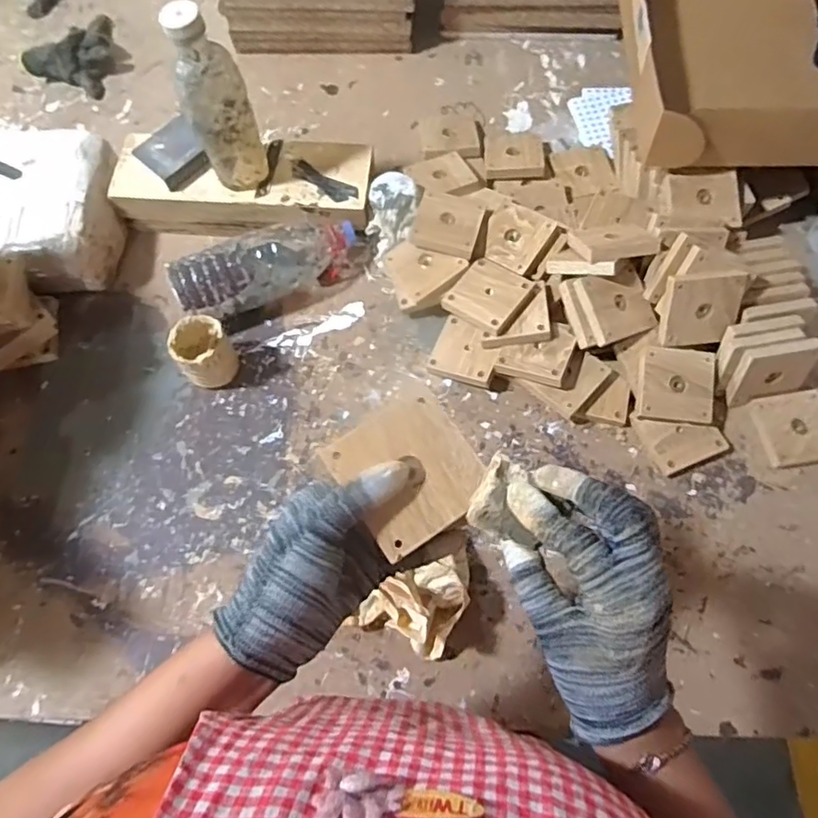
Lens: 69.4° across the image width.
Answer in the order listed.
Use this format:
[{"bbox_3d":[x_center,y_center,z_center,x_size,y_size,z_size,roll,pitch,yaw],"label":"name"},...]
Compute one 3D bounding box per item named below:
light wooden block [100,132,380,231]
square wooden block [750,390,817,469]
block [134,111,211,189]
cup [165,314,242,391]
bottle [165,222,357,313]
[{"bbox_3d":[-0.220,-0.301,0.808,0.337,0.079,0.120,6,68,3],"label":"light wooden block"},{"bbox_3d":[0.455,0.024,0.689,0.095,0.011,0.083,-11,69,-3],"label":"square wooden block"},{"bbox_3d":[-0.305,-0.330,0.767,0.082,0.025,0.074,-38,72,-13],"label":"block"},{"bbox_3d":[-0.245,-0.066,0.712,0.068,0.078,0.075,-39,72,-14],"label":"cup"},{"bbox_3d":[-0.178,-0.181,0.755,0.231,0.084,0.079,-27,70,-9],"label":"bottle"}]

